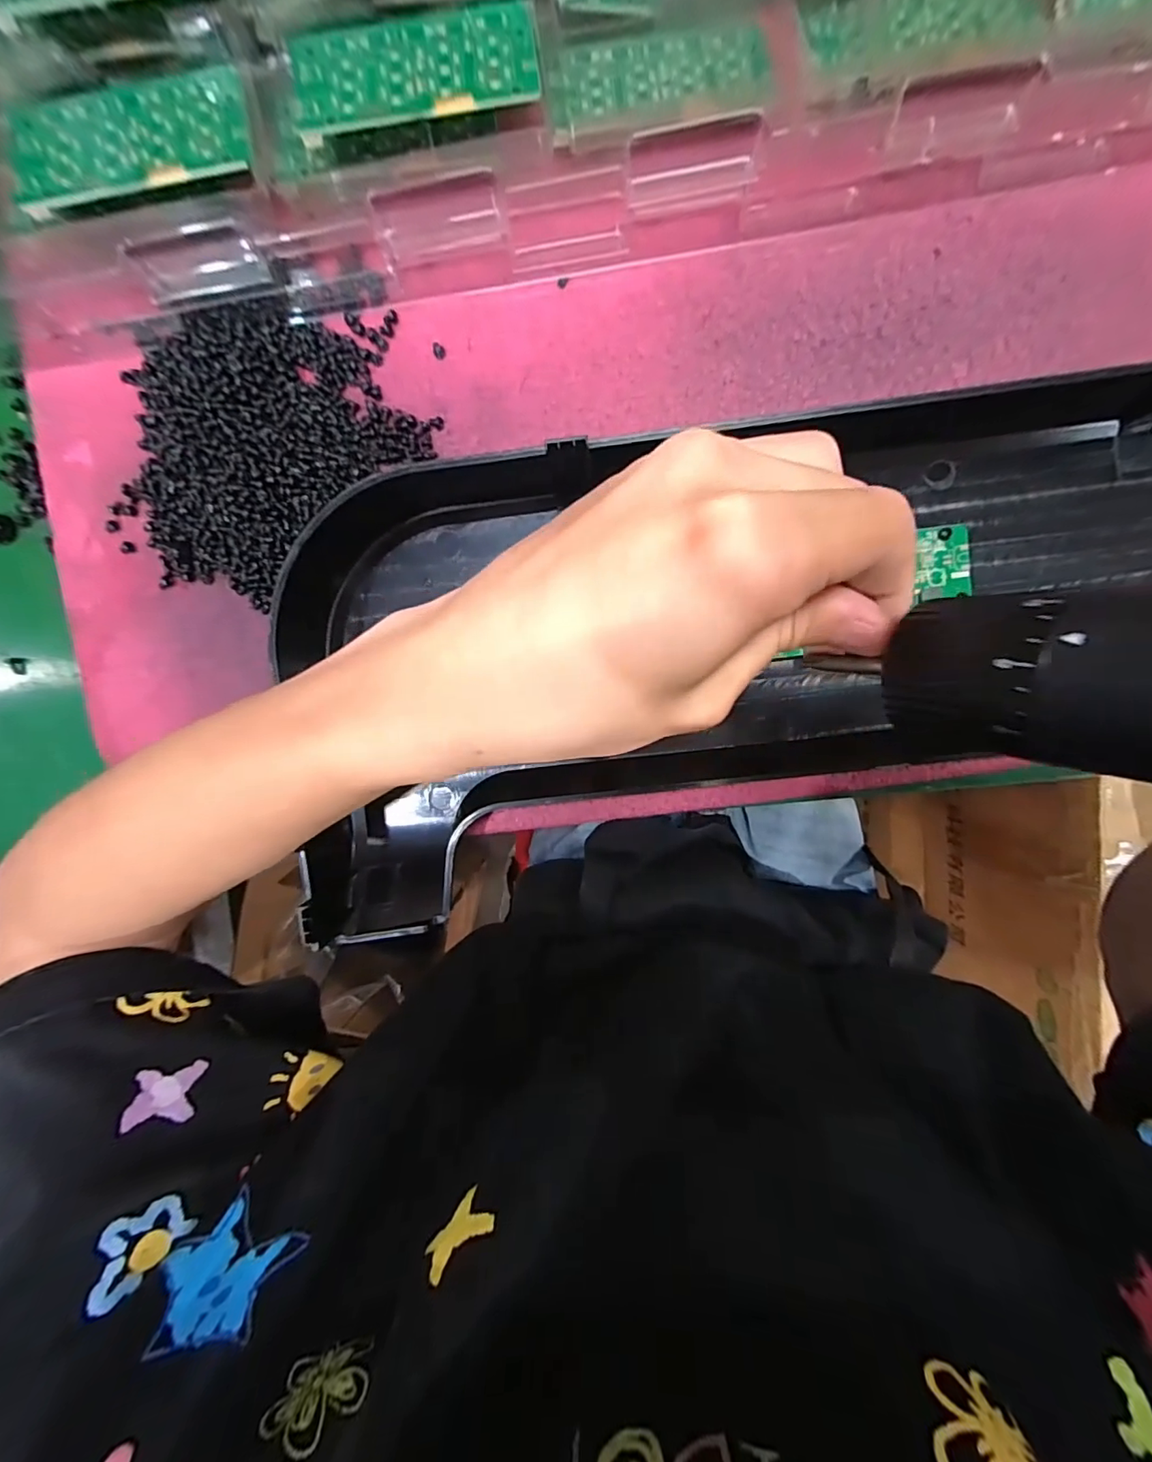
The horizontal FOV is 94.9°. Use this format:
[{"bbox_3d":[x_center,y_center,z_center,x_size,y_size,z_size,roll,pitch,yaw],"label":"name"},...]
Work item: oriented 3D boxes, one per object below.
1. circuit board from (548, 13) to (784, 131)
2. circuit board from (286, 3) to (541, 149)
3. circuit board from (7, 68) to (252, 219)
[{"bbox_3d":[0.034,-0.272,0.219,0.091,0.004,0.044,-13,79,-1],"label":"circuit board"},{"bbox_3d":[-0.062,-0.257,0.205,0.093,0.004,0.043,-8,83,1],"label":"circuit board"},{"bbox_3d":[-0.176,-0.237,0.210,0.092,0.004,0.047,-13,85,0],"label":"circuit board"}]

